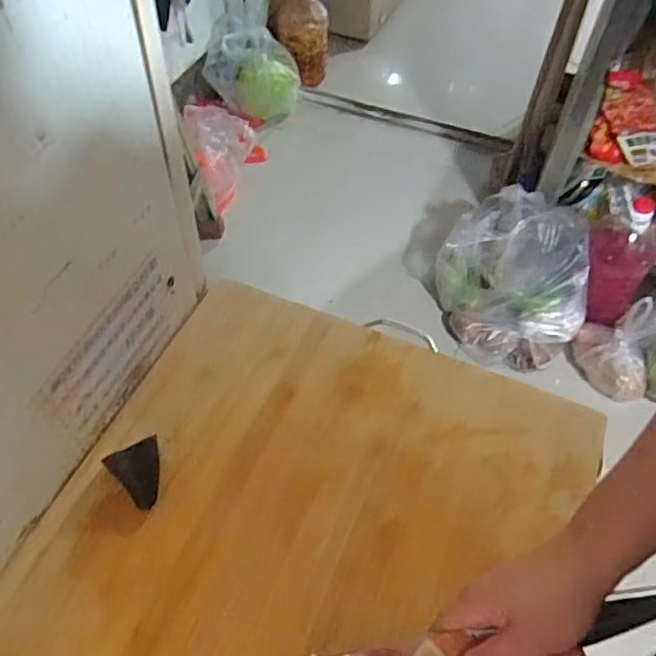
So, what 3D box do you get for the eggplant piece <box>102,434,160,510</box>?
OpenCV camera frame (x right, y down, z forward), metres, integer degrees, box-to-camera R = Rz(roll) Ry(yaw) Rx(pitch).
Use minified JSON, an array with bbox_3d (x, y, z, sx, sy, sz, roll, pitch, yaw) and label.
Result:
[{"bbox_3d":[-0.143,0.111,0.470,0.039,0.022,0.045,-27,58,-21],"label":"eggplant piece"}]

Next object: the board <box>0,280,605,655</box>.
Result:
[{"bbox_3d":[-0.043,0.210,0.425,0.377,0.020,0.541,21,54,13],"label":"board"}]

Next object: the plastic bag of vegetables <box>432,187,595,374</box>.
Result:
[{"bbox_3d":[0.420,-0.111,1.391,0.342,0.311,0.275,34,58,21],"label":"plastic bag of vegetables"}]

